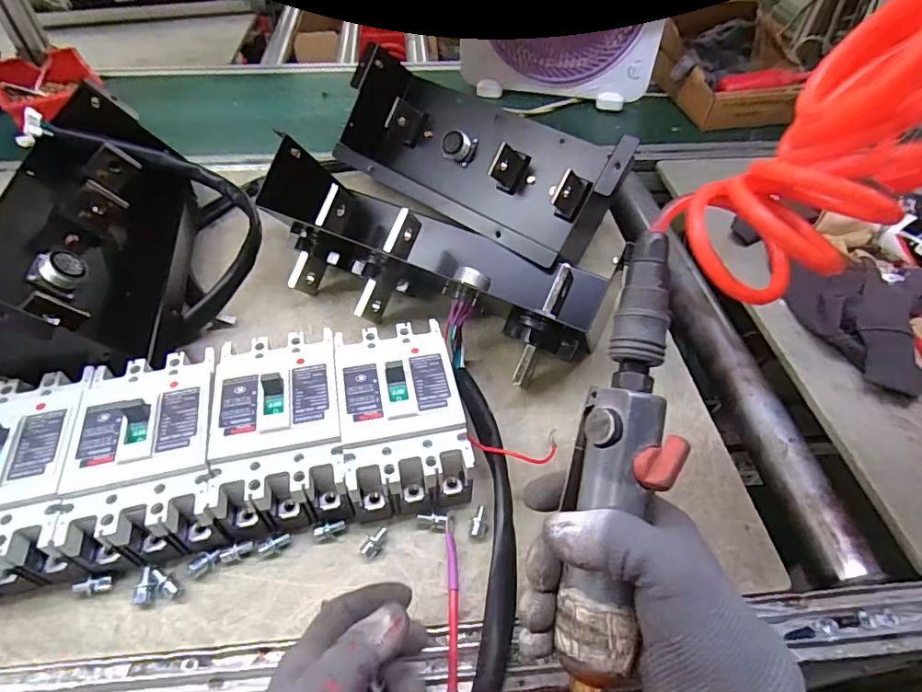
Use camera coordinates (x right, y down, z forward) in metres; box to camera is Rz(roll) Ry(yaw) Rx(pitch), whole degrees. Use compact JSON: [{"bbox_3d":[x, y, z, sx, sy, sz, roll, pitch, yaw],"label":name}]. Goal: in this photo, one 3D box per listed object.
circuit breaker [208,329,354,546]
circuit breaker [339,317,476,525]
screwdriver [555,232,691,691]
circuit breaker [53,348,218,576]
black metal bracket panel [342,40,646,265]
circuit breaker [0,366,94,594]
[{"bbox_3d":[-0.141,0.066,0.413,0.093,0.071,0.150,-7,50,-9],"label":"circuit breaker"},{"bbox_3d":[-0.049,0.056,0.424,0.093,0.069,0.152,-8,51,-10],"label":"circuit breaker"},{"bbox_3d":[0.078,0.082,0.257,0.044,0.033,0.279,10,84,9],"label":"screwdriver"},{"bbox_3d":[-0.233,0.082,0.396,0.096,0.072,0.150,-10,51,-11],"label":"circuit breaker"},{"bbox_3d":[0.014,-0.229,0.626,0.371,0.144,0.125,32,23,21],"label":"black metal bracket panel"},{"bbox_3d":[-0.322,0.096,0.378,0.093,0.071,0.151,-9,51,-11],"label":"circuit breaker"}]

